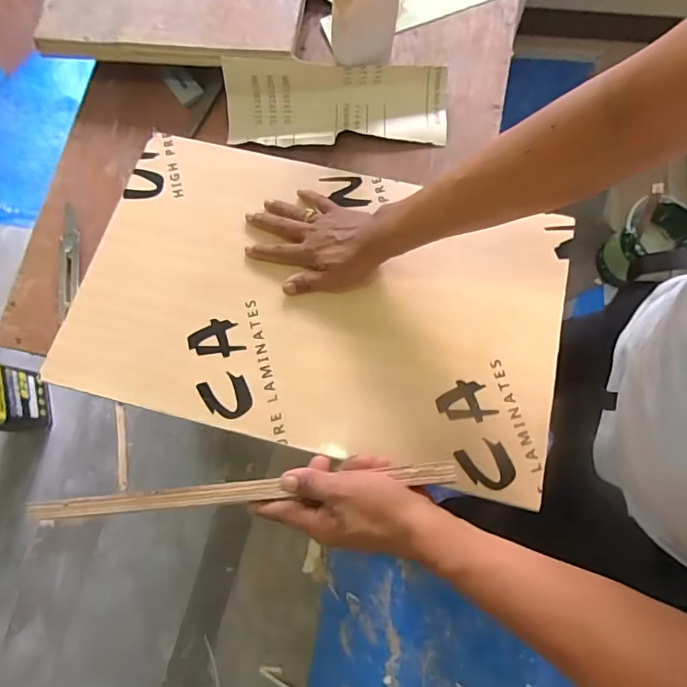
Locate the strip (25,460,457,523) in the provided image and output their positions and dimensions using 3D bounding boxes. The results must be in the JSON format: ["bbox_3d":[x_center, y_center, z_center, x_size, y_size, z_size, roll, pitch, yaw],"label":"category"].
[{"bbox_3d":[-0.113,0.141,0.436,0.426,0.013,0.020,-9,76,12],"label":"strip"}]

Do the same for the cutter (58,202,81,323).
[{"bbox_3d":[-0.372,-0.108,0.626,0.027,0.015,0.151,3,89,1],"label":"cutter"}]

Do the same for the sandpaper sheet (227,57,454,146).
[{"bbox_3d":[-0.010,-0.331,0.653,0.312,0.064,0.101,0,77,2],"label":"sandpaper sheet"}]

